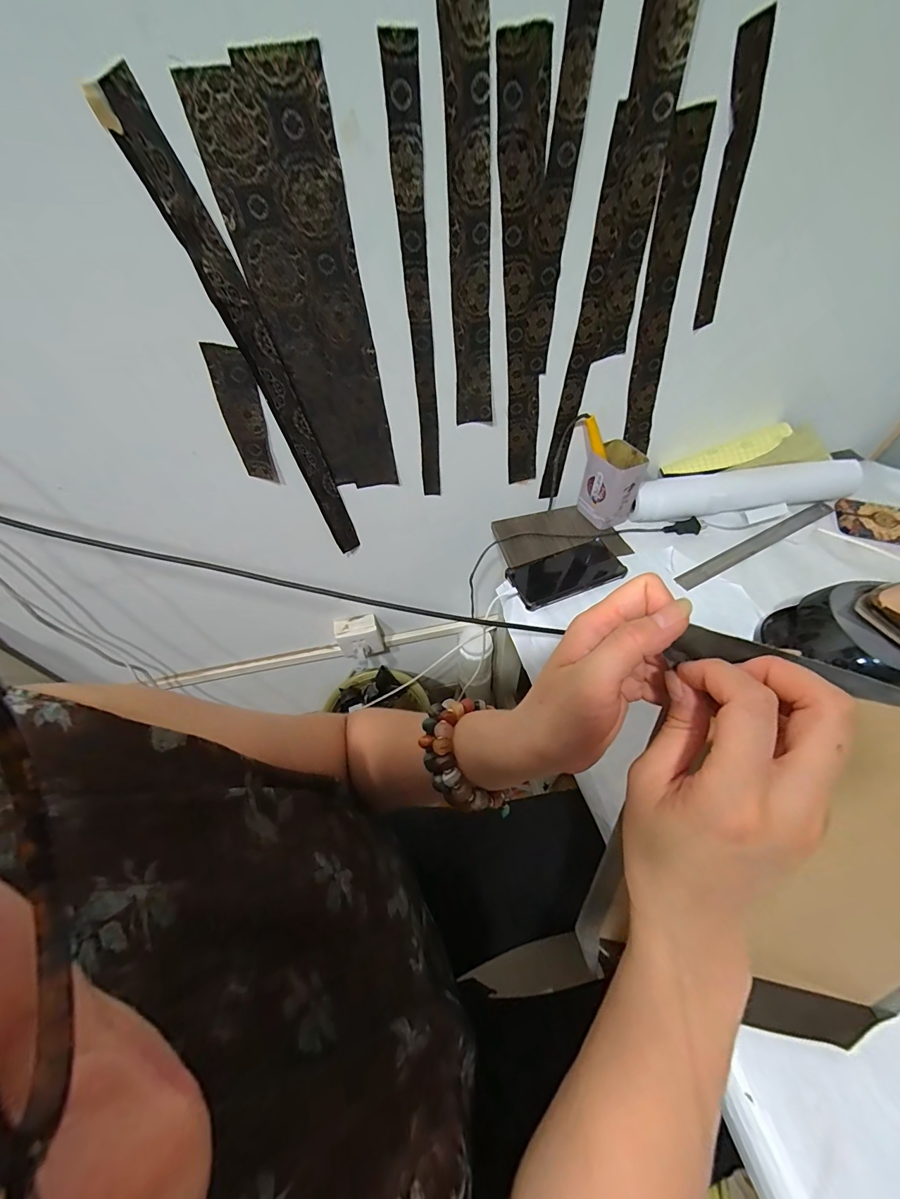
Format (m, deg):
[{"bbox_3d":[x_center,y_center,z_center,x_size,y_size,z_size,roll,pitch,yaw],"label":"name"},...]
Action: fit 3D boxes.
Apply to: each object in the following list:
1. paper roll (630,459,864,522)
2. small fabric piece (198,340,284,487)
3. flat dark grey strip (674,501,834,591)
[{"bbox_3d":[0.470,-0.173,0.666,0.347,0.056,0.048,-4,53,1],"label":"paper roll"},{"bbox_3d":[-0.258,-0.223,0.530,0.051,0.172,0.010,1,49,-6],"label":"small fabric piece"},{"bbox_3d":[0.479,-0.088,0.653,0.319,0.005,0.026,-25,64,-13],"label":"flat dark grey strip"}]

